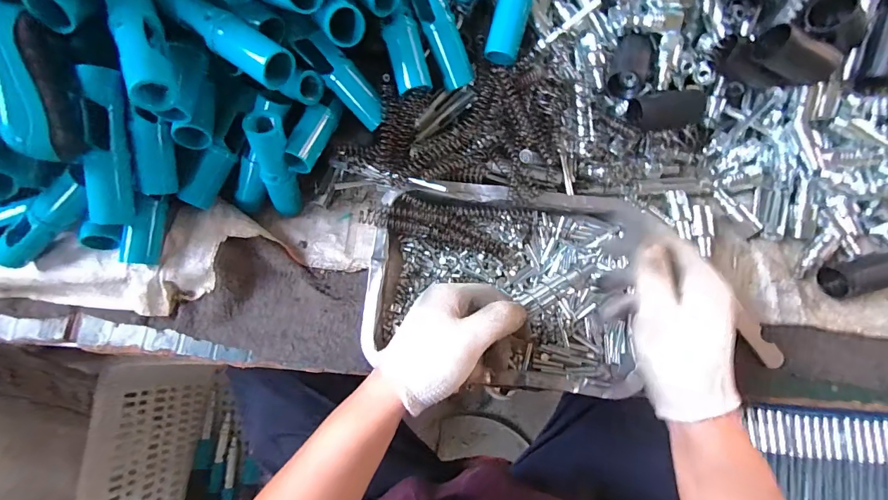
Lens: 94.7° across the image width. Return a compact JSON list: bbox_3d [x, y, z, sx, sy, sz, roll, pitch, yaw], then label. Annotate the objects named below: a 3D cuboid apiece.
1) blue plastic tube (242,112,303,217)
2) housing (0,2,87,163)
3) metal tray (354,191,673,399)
[{"bbox_3d":[-0.153,-0.071,0.380,0.026,0.126,0.023,17,56,5],"label":"blue plastic tube"},{"bbox_3d":[-0.314,-0.130,0.292,0.076,0.045,0.140,-37,108,-7],"label":"housing"},{"bbox_3d":[0.060,0.030,0.383,0.251,0.035,0.177,6,76,3],"label":"metal tray"}]

